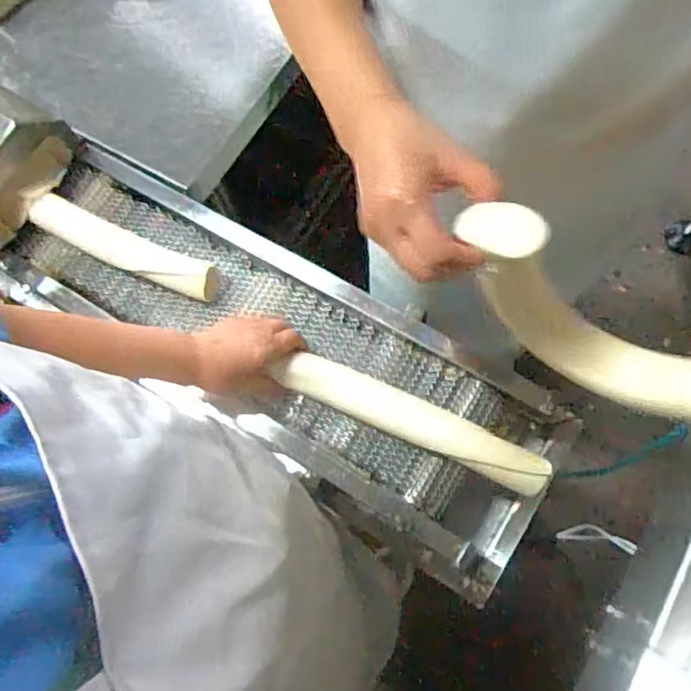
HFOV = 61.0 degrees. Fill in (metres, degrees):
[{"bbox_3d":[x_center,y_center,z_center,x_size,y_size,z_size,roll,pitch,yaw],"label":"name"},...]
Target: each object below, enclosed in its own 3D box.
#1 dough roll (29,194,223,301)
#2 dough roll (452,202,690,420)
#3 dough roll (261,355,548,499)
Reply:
[{"bbox_3d":[-0.281,-0.127,0.742,0.264,0.027,0.051,24,73,9],"label":"dough roll"},{"bbox_3d":[0.196,-0.012,0.398,0.258,0.141,0.044,29,76,15],"label":"dough roll"},{"bbox_3d":[0.074,0.081,0.641,0.303,0.035,0.048,23,73,8],"label":"dough roll"}]

